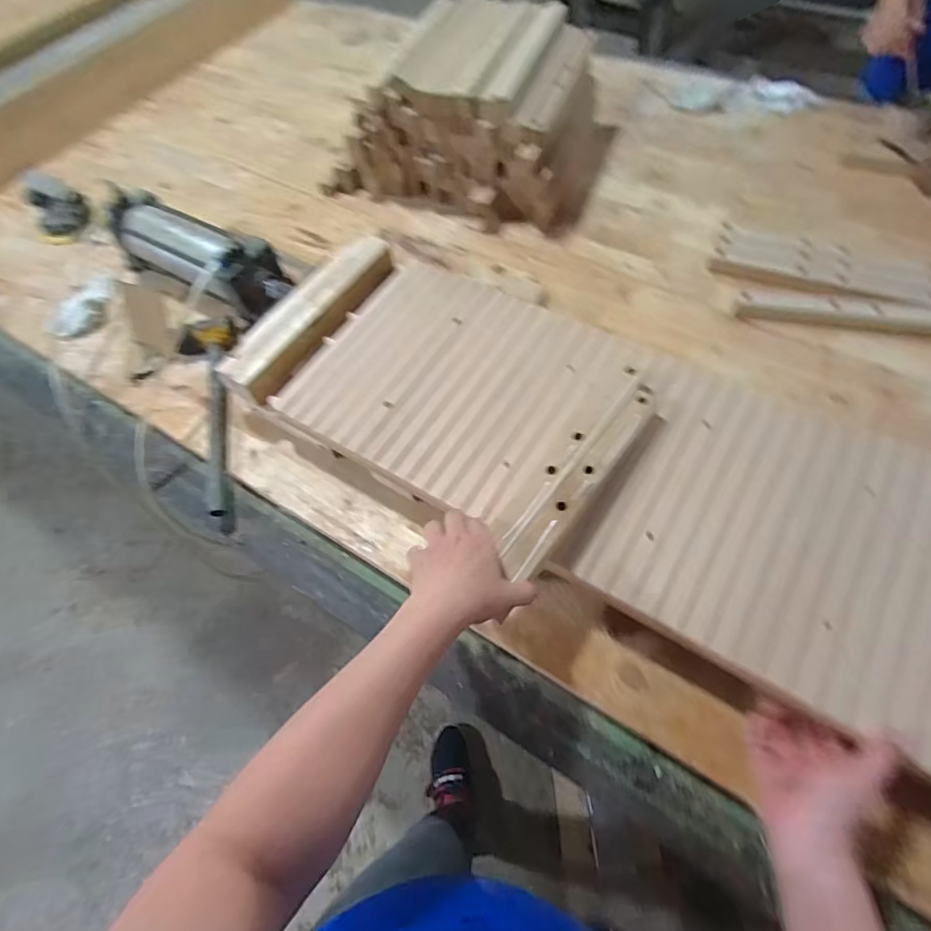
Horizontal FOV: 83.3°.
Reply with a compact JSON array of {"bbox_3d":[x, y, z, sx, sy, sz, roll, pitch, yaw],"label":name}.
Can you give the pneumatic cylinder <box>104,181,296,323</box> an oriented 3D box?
[{"bbox_3d":[-0.419,-0.331,0.844,0.360,0.117,0.104,30,67,20],"label":"pneumatic cylinder"}]

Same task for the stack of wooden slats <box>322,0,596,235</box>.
[{"bbox_3d":[0.006,-0.626,0.932,0.492,0.194,0.343,12,63,13],"label":"stack of wooden slats"}]

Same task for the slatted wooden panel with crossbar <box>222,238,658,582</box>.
[{"bbox_3d":[-0.037,-0.100,0.686,0.496,0.098,0.326,32,63,20],"label":"slatted wooden panel with crossbar"}]

